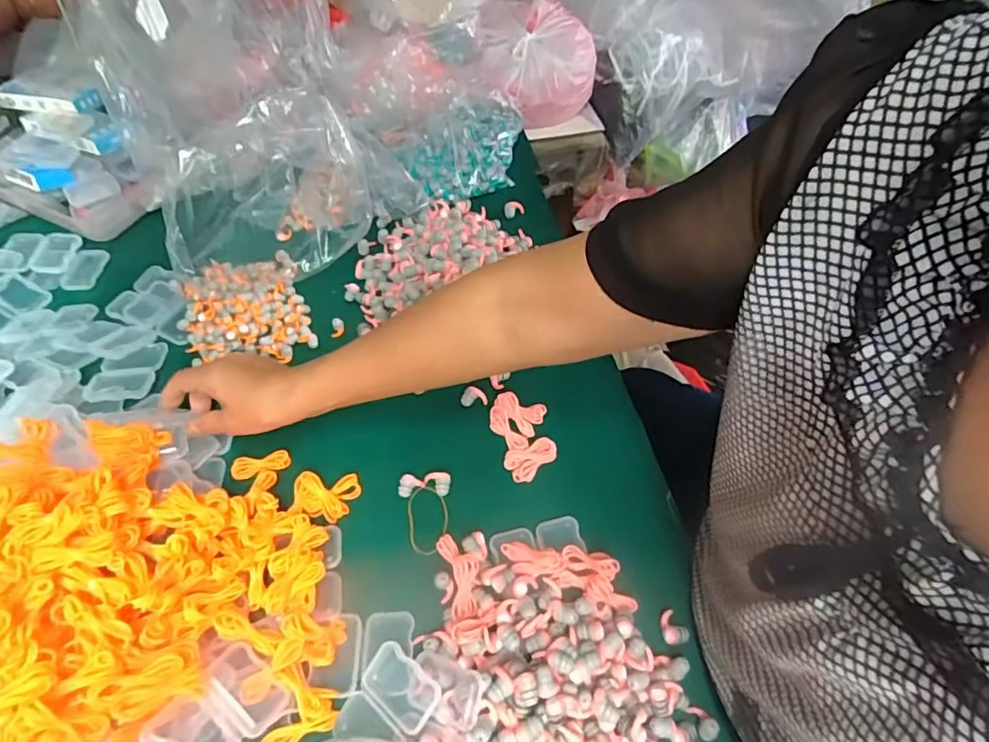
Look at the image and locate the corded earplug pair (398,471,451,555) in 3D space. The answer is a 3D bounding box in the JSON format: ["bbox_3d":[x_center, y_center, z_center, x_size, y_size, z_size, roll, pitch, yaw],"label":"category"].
[{"bbox_3d":[-0.062,0.120,0.470,0.043,0.015,0.067,2,56,-1],"label":"corded earplug pair"}]

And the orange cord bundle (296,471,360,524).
[{"bbox_3d":[-0.144,0.108,0.470,0.052,0.016,0.039,-1,56,-3],"label":"orange cord bundle"}]

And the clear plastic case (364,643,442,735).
[{"bbox_3d":[-0.065,0.218,0.379,0.054,0.019,0.034,36,62,20],"label":"clear plastic case"}]

